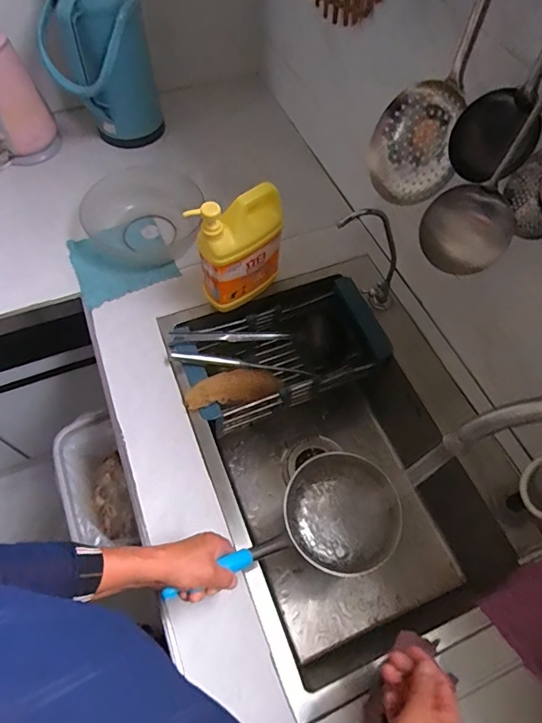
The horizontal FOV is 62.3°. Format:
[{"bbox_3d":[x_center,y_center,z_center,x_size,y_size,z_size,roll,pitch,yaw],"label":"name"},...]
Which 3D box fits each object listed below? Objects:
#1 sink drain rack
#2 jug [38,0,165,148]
[{"bbox_3d":[0.014,-0.020,0.853,0.373,0.095,0.202,-18,63,-12],"label":"sink drain rack"},{"bbox_3d":[-0.361,-0.646,0.938,0.210,0.371,0.173,-19,63,-12],"label":"jug"}]

